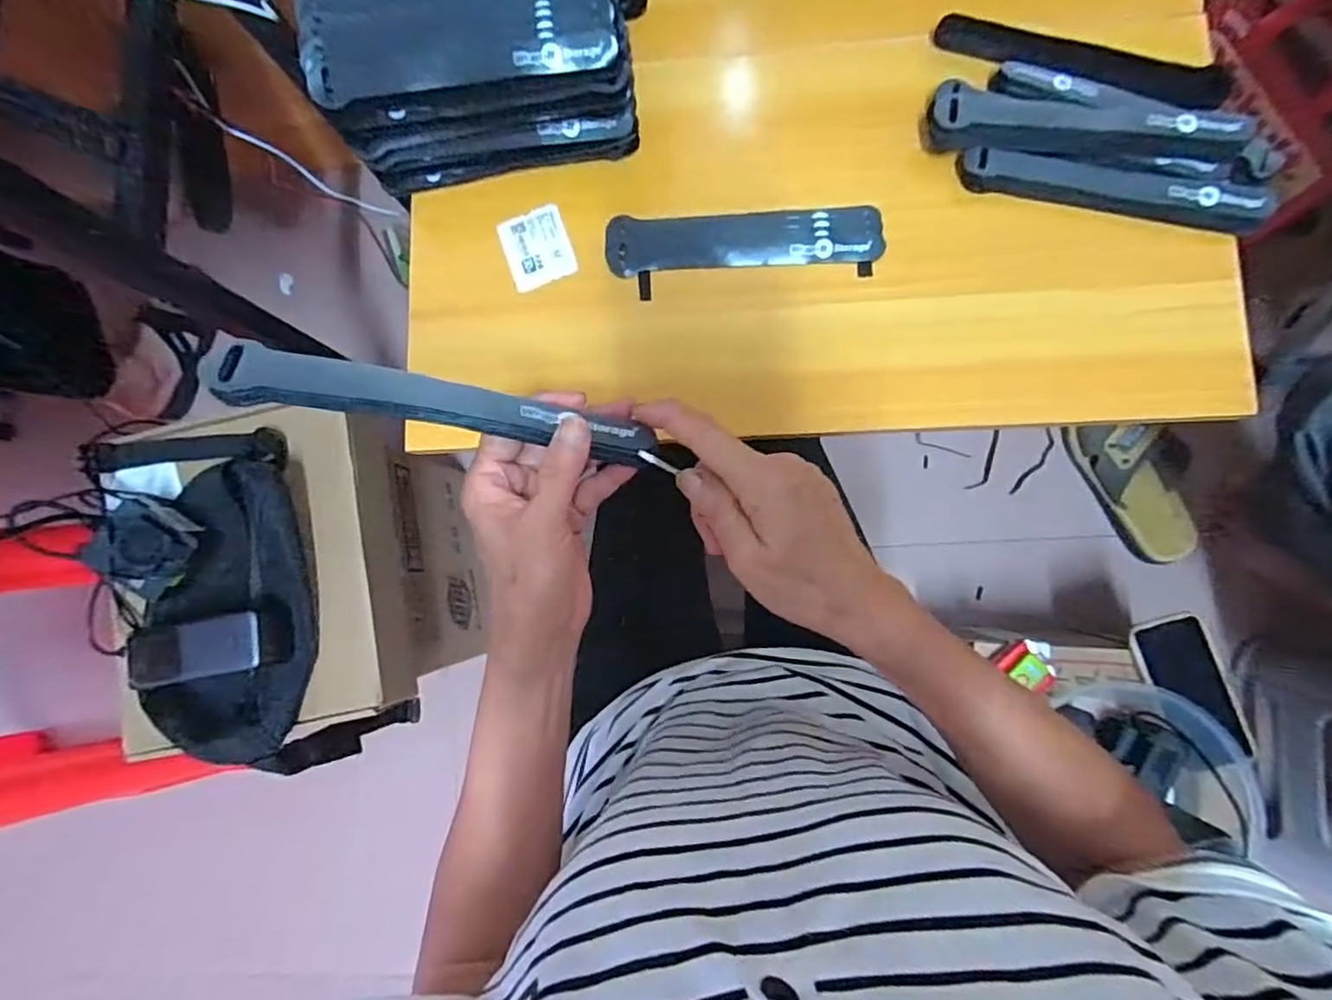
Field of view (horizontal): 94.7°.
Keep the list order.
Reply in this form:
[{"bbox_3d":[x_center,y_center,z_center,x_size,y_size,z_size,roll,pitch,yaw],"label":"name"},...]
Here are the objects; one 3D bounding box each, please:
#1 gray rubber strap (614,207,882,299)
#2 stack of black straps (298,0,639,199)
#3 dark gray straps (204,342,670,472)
[{"bbox_3d":[0.057,-0.188,0.455,0.199,0.005,0.057,-1,84,5],"label":"gray rubber strap"},{"bbox_3d":[-0.129,-0.305,0.436,0.208,0.095,0.104,-8,83,4],"label":"stack of black straps"},{"bbox_3d":[-0.100,-0.043,0.288,0.191,0.015,0.028,9,85,-12],"label":"dark gray straps"}]

